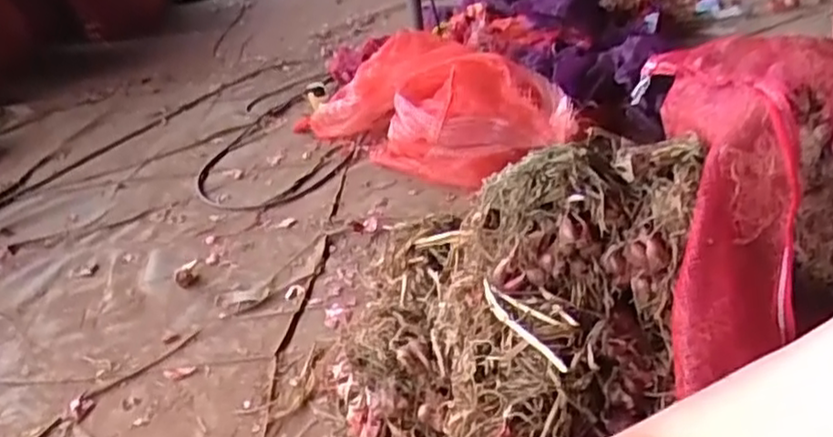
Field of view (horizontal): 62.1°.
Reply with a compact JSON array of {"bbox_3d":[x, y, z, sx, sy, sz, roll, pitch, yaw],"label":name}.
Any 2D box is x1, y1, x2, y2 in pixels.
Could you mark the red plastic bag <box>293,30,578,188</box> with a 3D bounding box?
[{"bbox_3d":[0.056,-0.308,1.861,0.399,0.246,0.752,-31,41,-33],"label":"red plastic bag"}]

